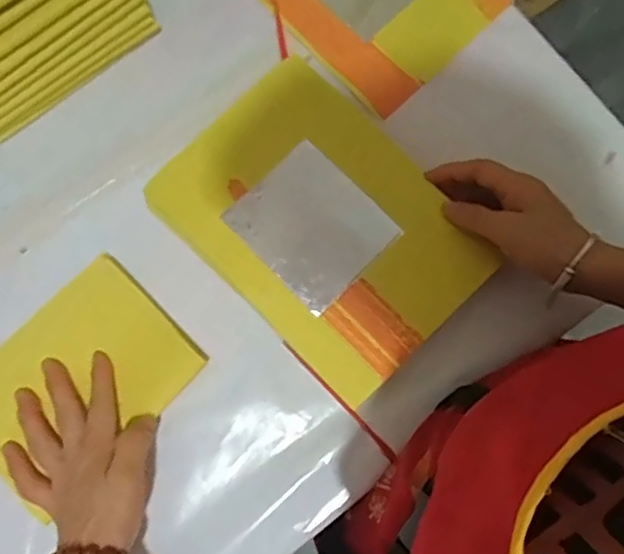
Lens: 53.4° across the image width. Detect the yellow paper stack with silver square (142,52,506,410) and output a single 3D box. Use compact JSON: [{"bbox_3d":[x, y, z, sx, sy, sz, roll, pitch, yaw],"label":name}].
[{"bbox_3d":[0.006,-0.041,0.460,0.227,0.022,0.156,44,82,7],"label":"yellow paper stack with silver square"}]

